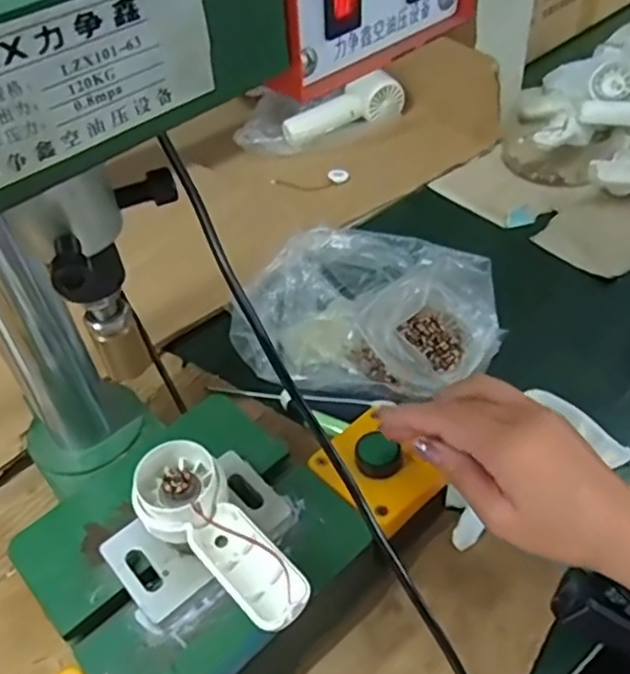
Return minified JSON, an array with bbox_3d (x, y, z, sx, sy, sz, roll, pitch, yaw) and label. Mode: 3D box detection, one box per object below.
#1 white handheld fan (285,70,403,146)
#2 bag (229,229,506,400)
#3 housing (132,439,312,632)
[{"bbox_3d":[0.036,-0.271,0.791,0.149,0.044,0.034,-19,47,-11],"label":"white handheld fan"},{"bbox_3d":[0.043,-0.021,0.538,0.200,0.070,0.139,7,48,13],"label":"bag"},{"bbox_3d":[-0.050,0.099,0.326,0.045,0.028,0.107,-31,50,-22],"label":"housing"}]

